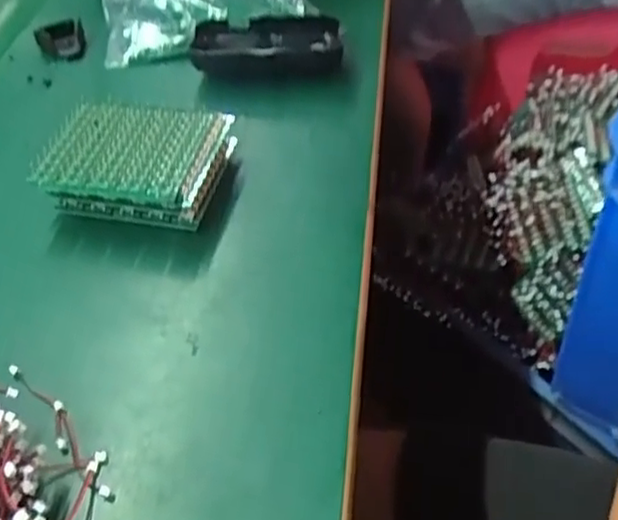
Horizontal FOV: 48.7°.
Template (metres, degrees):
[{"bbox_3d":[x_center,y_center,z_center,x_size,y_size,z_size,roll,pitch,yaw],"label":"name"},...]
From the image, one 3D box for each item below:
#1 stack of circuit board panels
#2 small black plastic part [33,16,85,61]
[{"bbox_3d":[-0.102,-0.060,0.409,0.097,0.030,0.079,9,48,9],"label":"stack of circuit board panels"},{"bbox_3d":[-0.195,-0.174,0.539,0.036,0.024,0.029,-14,49,-13],"label":"small black plastic part"}]

